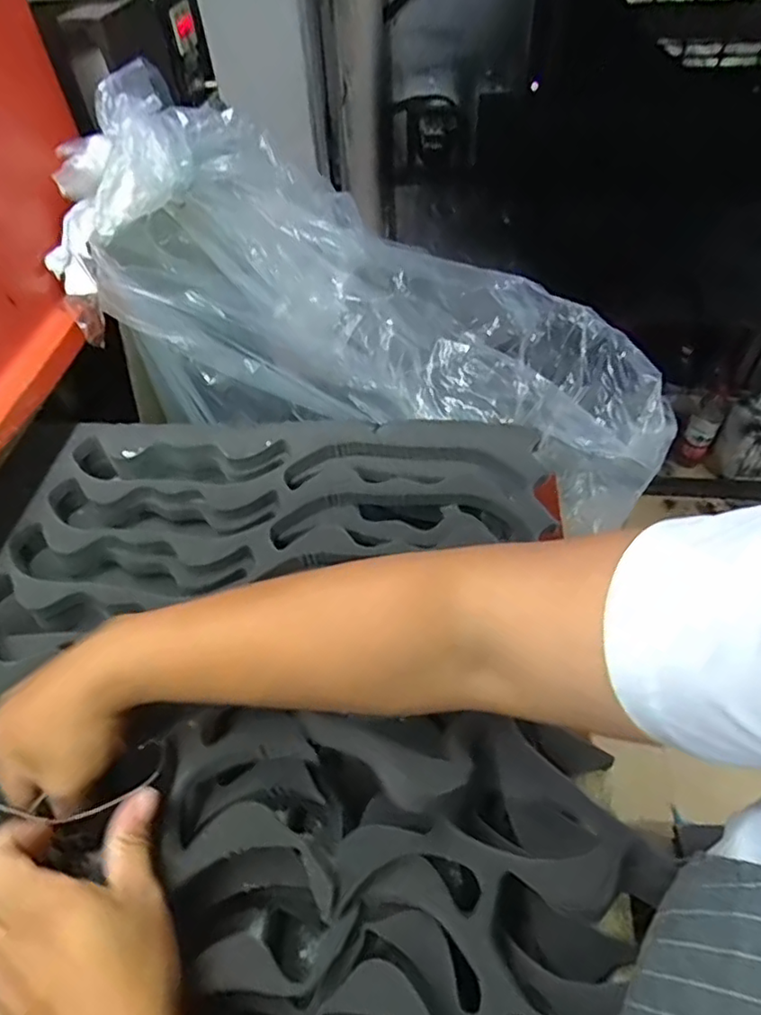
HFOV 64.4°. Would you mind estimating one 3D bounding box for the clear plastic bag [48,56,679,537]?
[{"bbox_3d":[-0.001,-0.191,0.668,0.657,0.214,0.215,19,48,-11],"label":"clear plastic bag"}]

